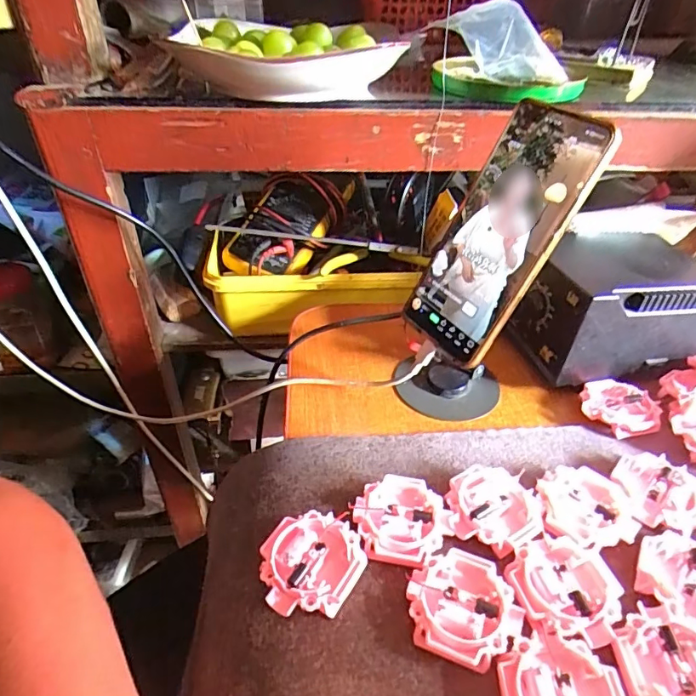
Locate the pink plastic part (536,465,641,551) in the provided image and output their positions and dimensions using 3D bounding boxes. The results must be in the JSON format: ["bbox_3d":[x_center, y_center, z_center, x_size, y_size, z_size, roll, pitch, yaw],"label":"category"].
[{"bbox_3d":[0.141,0.094,0.300,0.052,0.011,0.054,1,38,-1],"label":"pink plastic part"}]

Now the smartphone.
[{"bbox_3d":[0.098,-0.072,0.331,0.007,0.167,0.073,10,28,-43],"label":"smartphone"}]

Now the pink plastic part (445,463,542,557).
[{"bbox_3d":[0.085,0.096,0.300,0.052,0.017,0.053,1,38,-1],"label":"pink plastic part"}]

